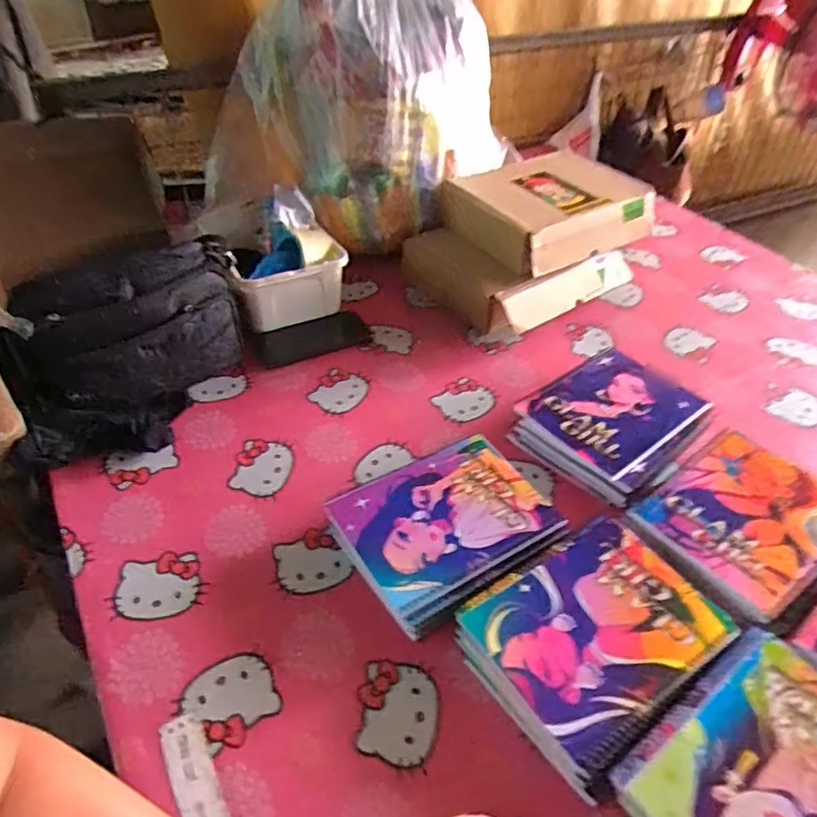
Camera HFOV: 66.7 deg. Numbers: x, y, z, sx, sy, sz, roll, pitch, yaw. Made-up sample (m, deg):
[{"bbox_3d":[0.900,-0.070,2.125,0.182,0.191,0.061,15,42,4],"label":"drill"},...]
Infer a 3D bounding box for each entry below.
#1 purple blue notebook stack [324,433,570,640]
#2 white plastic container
[{"bbox_3d":[0.039,0.120,0.640,0.198,0.035,0.164,-24,49,-26],"label":"purple blue notebook stack"},{"bbox_3d":[-0.180,-0.186,0.917,0.164,0.098,0.102,-21,47,-23],"label":"white plastic container"}]

